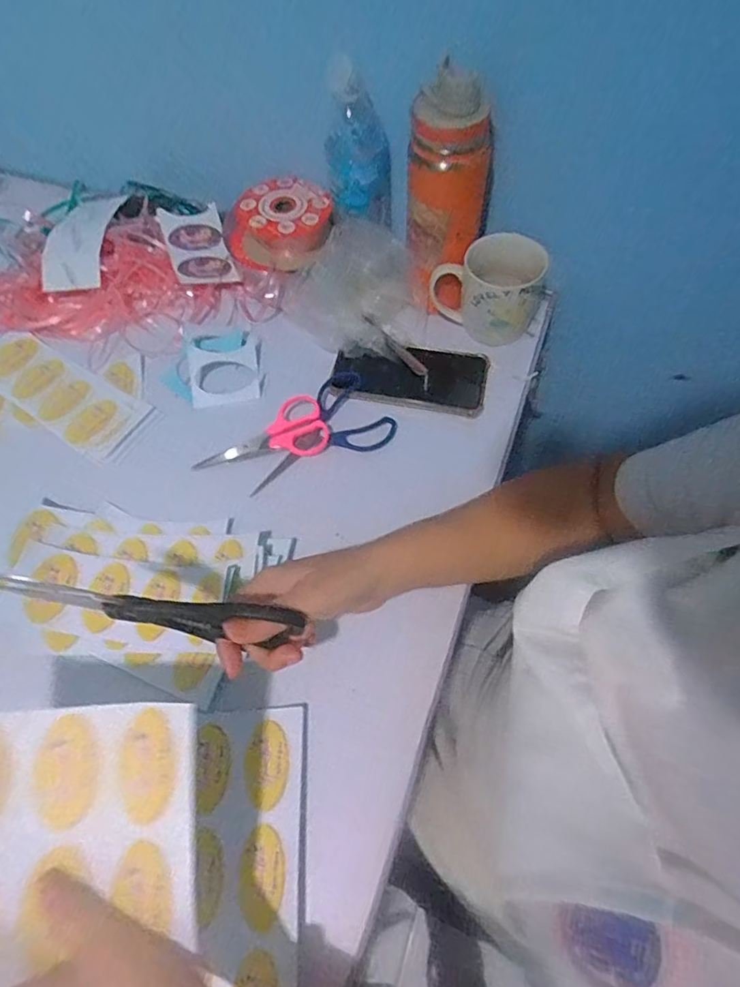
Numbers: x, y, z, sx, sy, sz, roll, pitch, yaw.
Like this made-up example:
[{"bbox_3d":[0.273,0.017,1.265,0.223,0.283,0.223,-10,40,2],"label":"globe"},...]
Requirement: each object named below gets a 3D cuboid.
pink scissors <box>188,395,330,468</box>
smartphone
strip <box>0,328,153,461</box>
[{"bbox_3d":[-0.113,-0.061,0.557,0.139,0.018,0.060,-10,62,-4],"label":"pink scissors"},{"bbox_3d":[0.044,-0.129,0.582,0.162,0.007,0.079,10,62,7],"label":"smartphone"},{"bbox_3d":[-0.358,-0.120,0.611,0.238,0.004,0.078,30,68,17],"label":"strip"}]

